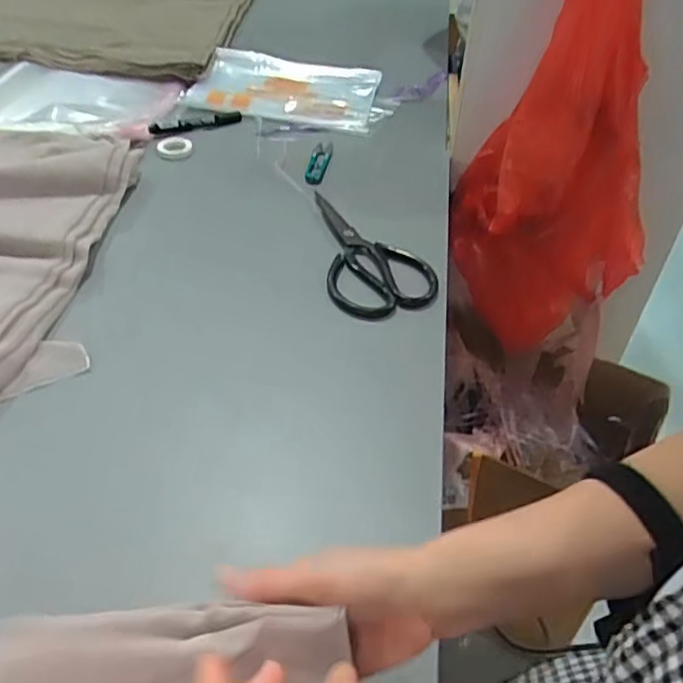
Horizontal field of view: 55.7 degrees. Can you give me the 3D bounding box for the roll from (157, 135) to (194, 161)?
[{"bbox_3d":[-0.232,-0.267,0.898,0.047,0.014,0.052,-8,44,-11],"label":"roll"}]

